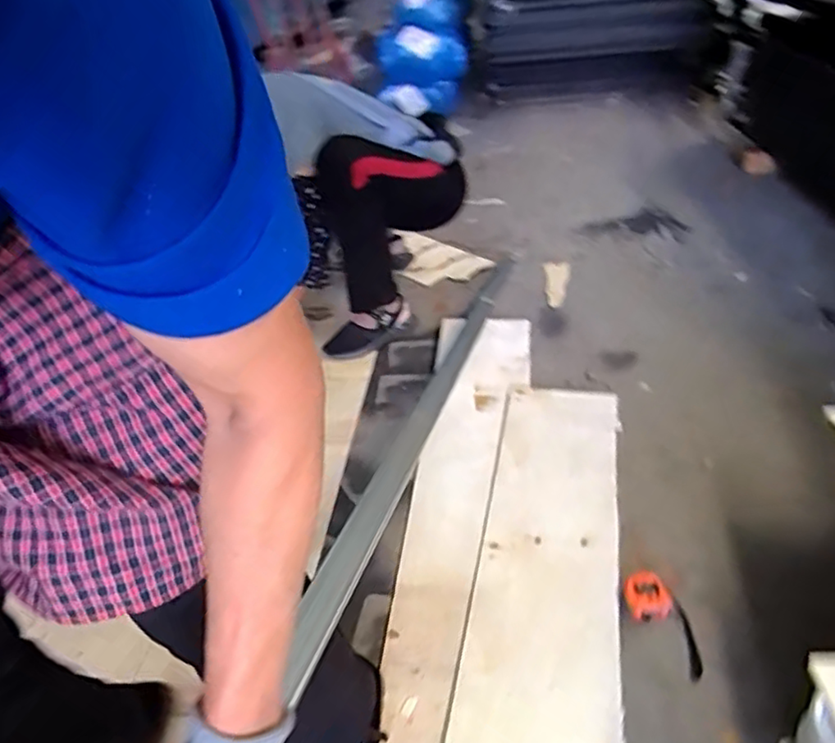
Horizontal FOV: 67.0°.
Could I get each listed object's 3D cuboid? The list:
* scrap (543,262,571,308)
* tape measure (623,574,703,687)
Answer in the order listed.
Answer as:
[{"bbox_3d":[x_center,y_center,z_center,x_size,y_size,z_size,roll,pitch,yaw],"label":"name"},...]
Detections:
[{"bbox_3d":[0.387,-0.248,1.753,0.072,0.017,0.252,2,38,12],"label":"scrap"},{"bbox_3d":[0.367,0.361,0.917,0.065,0.035,0.155,-22,40,-19],"label":"tape measure"}]

